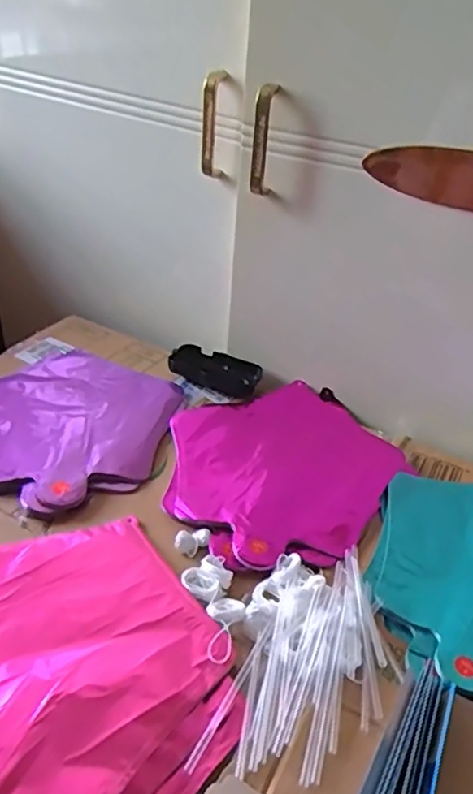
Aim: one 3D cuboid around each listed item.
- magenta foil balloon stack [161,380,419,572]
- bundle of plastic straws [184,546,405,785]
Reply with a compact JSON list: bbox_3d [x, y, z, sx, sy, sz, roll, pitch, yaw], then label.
[{"bbox_3d":[0.038,0.064,0.614,0.220,0.019,0.253,27,41,27],"label":"magenta foil balloon stack"},{"bbox_3d":[0.059,0.187,0.427,0.091,0.020,0.175,22,39,22],"label":"bundle of plastic straws"}]

